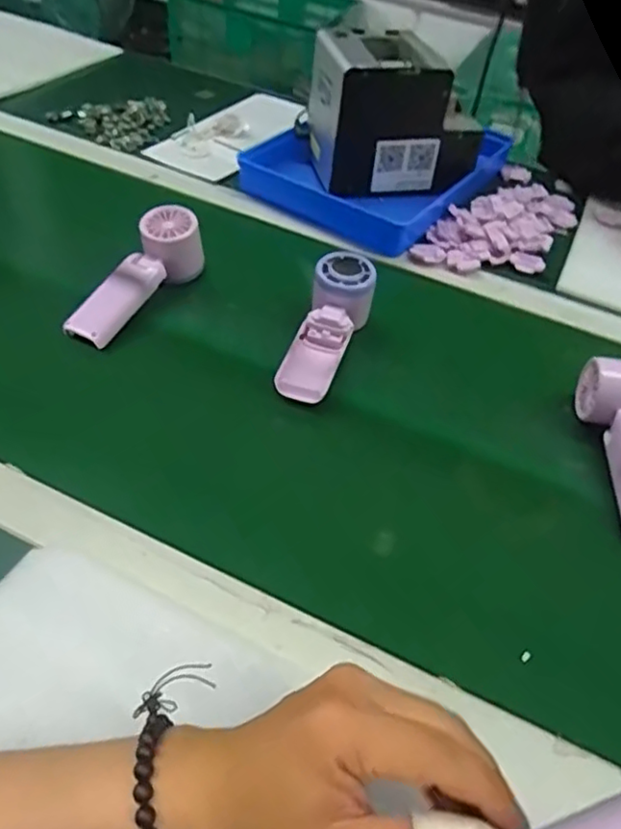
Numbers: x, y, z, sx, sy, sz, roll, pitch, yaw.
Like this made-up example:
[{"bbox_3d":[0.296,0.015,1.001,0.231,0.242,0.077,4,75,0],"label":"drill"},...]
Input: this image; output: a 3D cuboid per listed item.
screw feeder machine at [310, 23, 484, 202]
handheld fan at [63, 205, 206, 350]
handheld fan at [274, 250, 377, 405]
[{"bbox_3d":[0.100,-0.358,0.770,0.182,0.131,0.132,0,47,-9],"label":"screw feeder machine"},{"bbox_3d":[-0.160,-0.125,0.610,0.055,0.042,0.161,27,65,18],"label":"handheld fan"},{"bbox_3d":[0.014,-0.071,0.582,0.051,0.049,0.162,18,59,10],"label":"handheld fan"}]

